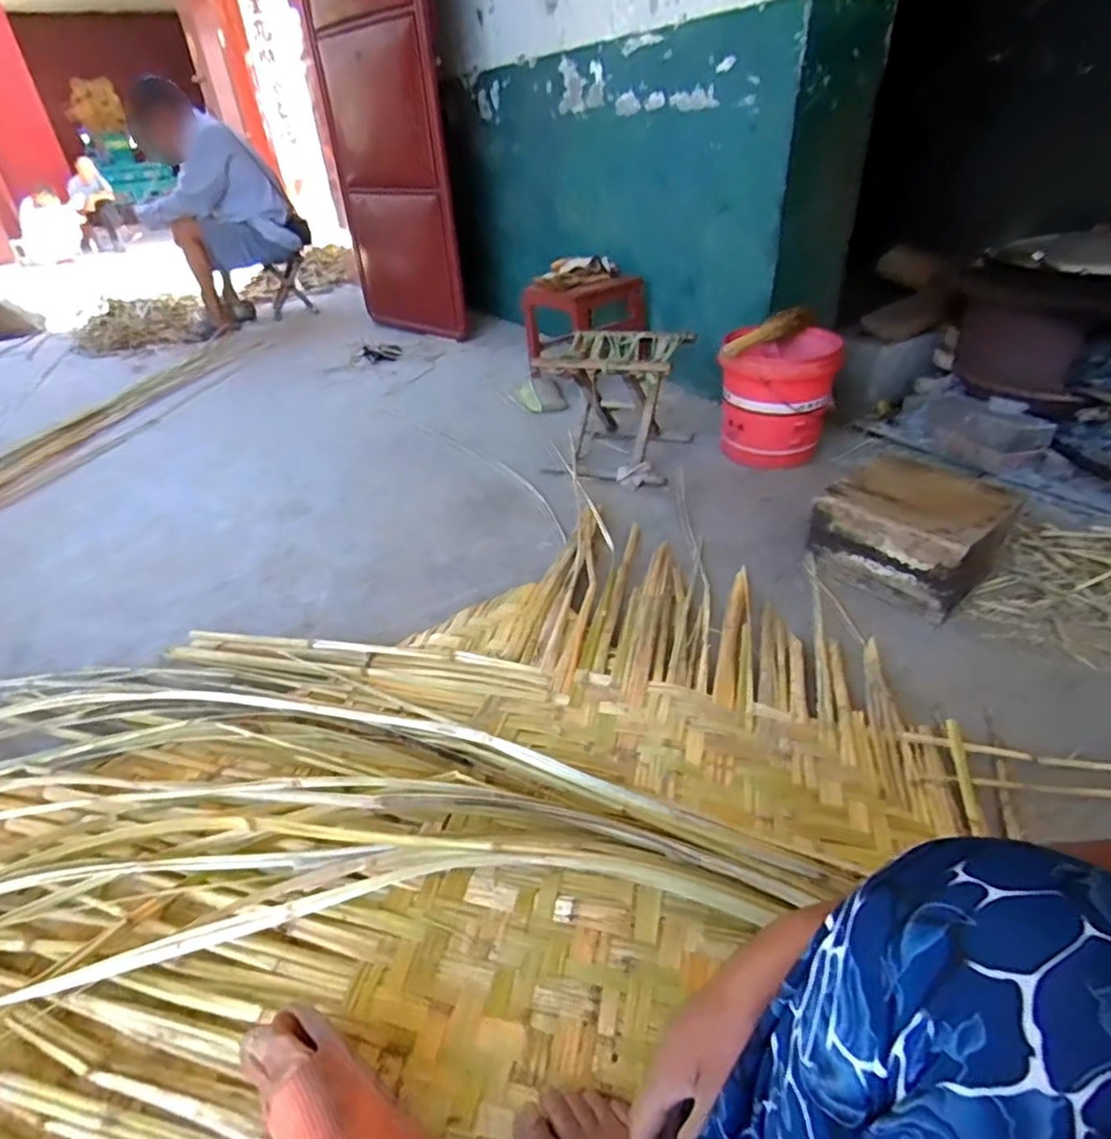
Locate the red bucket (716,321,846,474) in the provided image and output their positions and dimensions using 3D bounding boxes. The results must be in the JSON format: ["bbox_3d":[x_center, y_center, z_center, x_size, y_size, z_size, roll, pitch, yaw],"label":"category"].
[{"bbox_3d":[0.524,-0.405,1.526,0.250,0.250,0.278,11,38,20],"label":"red bucket"}]

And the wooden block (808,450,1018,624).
[{"bbox_3d":[0.623,-0.066,1.114,0.218,0.143,0.272,-22,39,-24],"label":"wooden block"}]

